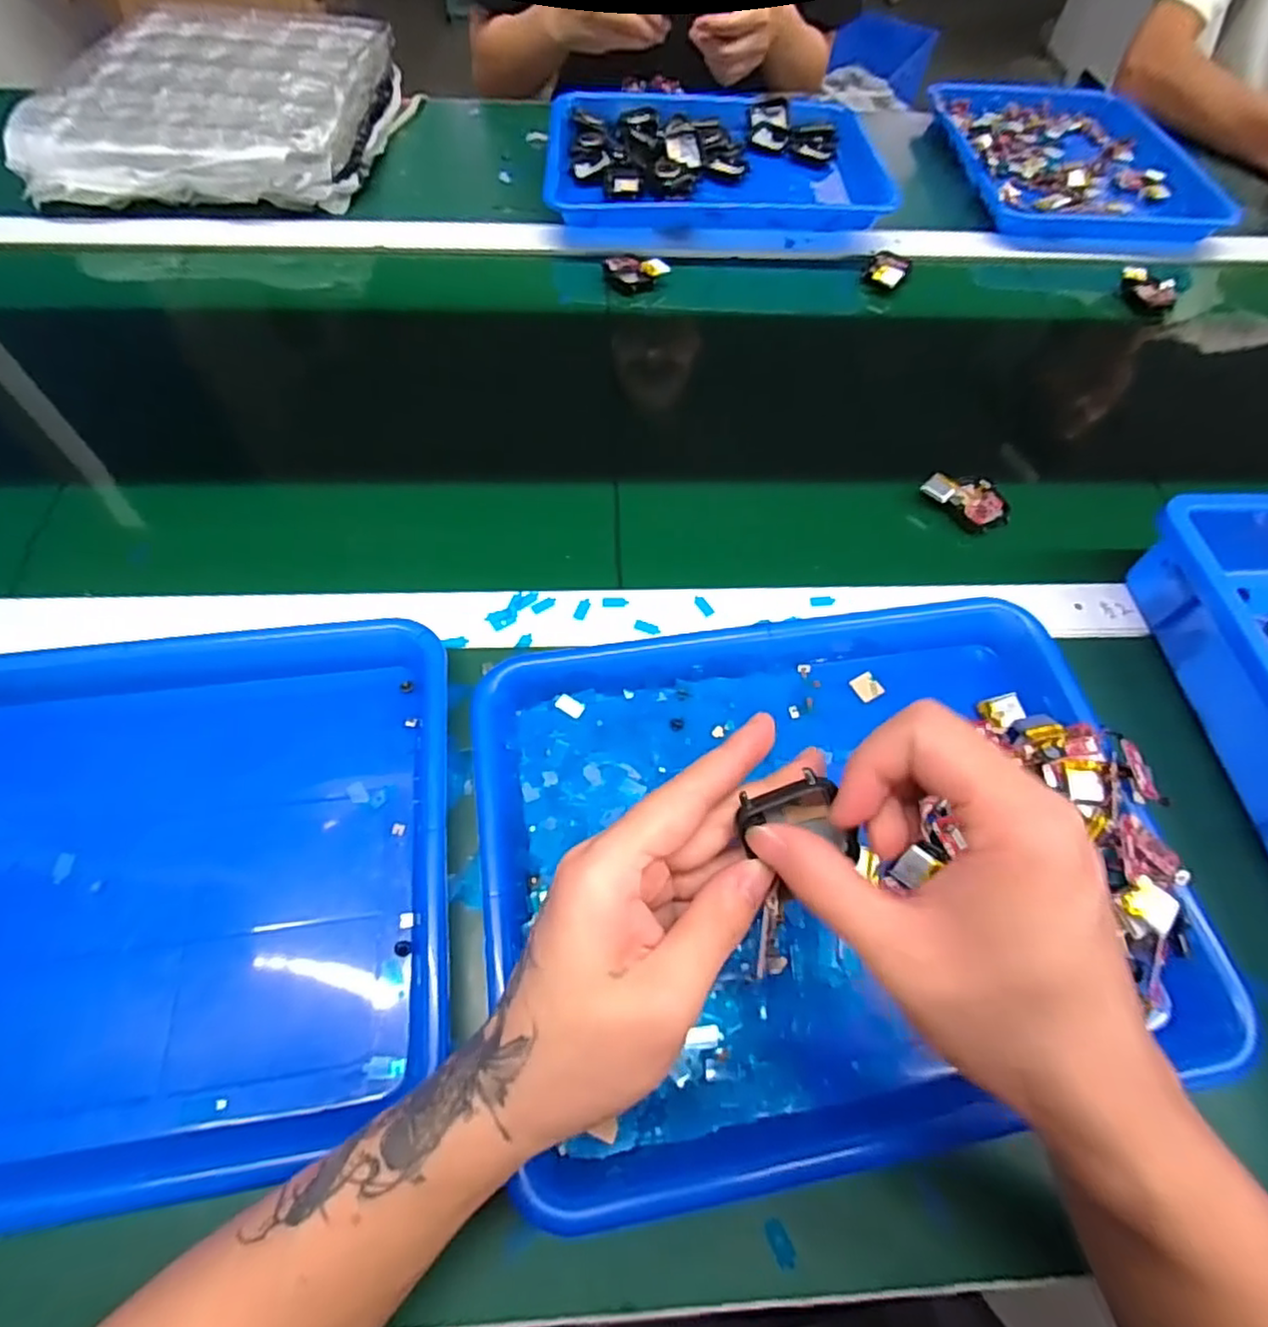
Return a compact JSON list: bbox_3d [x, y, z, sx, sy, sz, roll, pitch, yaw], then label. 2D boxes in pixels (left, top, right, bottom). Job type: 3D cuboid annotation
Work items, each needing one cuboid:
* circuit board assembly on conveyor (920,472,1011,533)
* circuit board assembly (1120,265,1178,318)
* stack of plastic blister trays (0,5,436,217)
[{"bbox_3d":[0.242,-0.120,0.468,0.041,0.013,0.059,-40,70,-21],"label":"circuit board assembly on conveyor"},{"bbox_3d":[0.485,-0.354,0.615,0.029,0.024,0.053,-40,70,-21],"label":"circuit board assembly"},{"bbox_3d":[-0.399,-0.557,0.653,0.280,0.063,0.329,7,61,1],"label":"stack of plastic blister trays"}]

